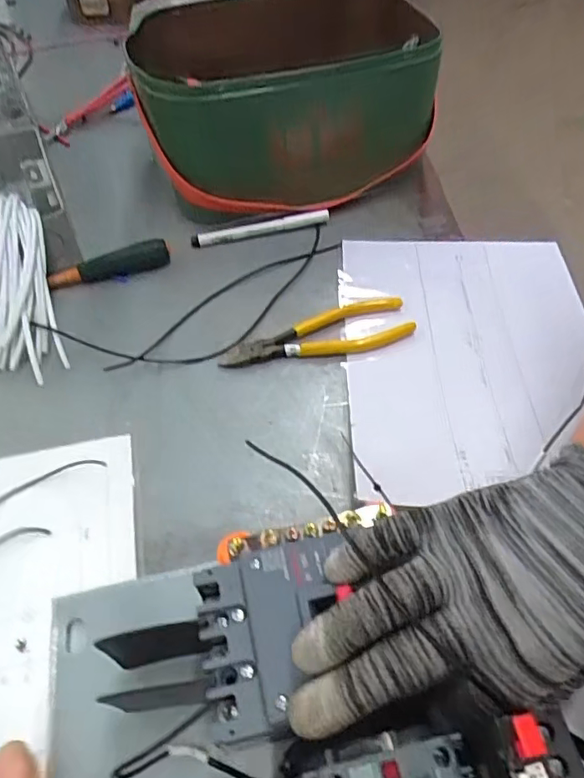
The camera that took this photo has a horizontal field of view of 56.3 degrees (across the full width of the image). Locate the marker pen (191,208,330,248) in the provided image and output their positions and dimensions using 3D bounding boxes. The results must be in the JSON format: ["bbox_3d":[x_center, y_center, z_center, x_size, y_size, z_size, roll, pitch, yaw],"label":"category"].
[{"bbox_3d":[-0.031,-0.165,0.560,0.143,0.014,0.014,-14,53,-10],"label":"marker pen"}]

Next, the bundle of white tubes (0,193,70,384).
[{"bbox_3d":[-0.236,-0.092,0.463,0.083,0.026,0.167,-5,75,-3],"label":"bundle of white tubes"}]

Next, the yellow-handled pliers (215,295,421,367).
[{"bbox_3d":[0.020,-0.047,0.466,0.164,0.011,0.051,-14,53,-10],"label":"yellow-handled pliers"}]

